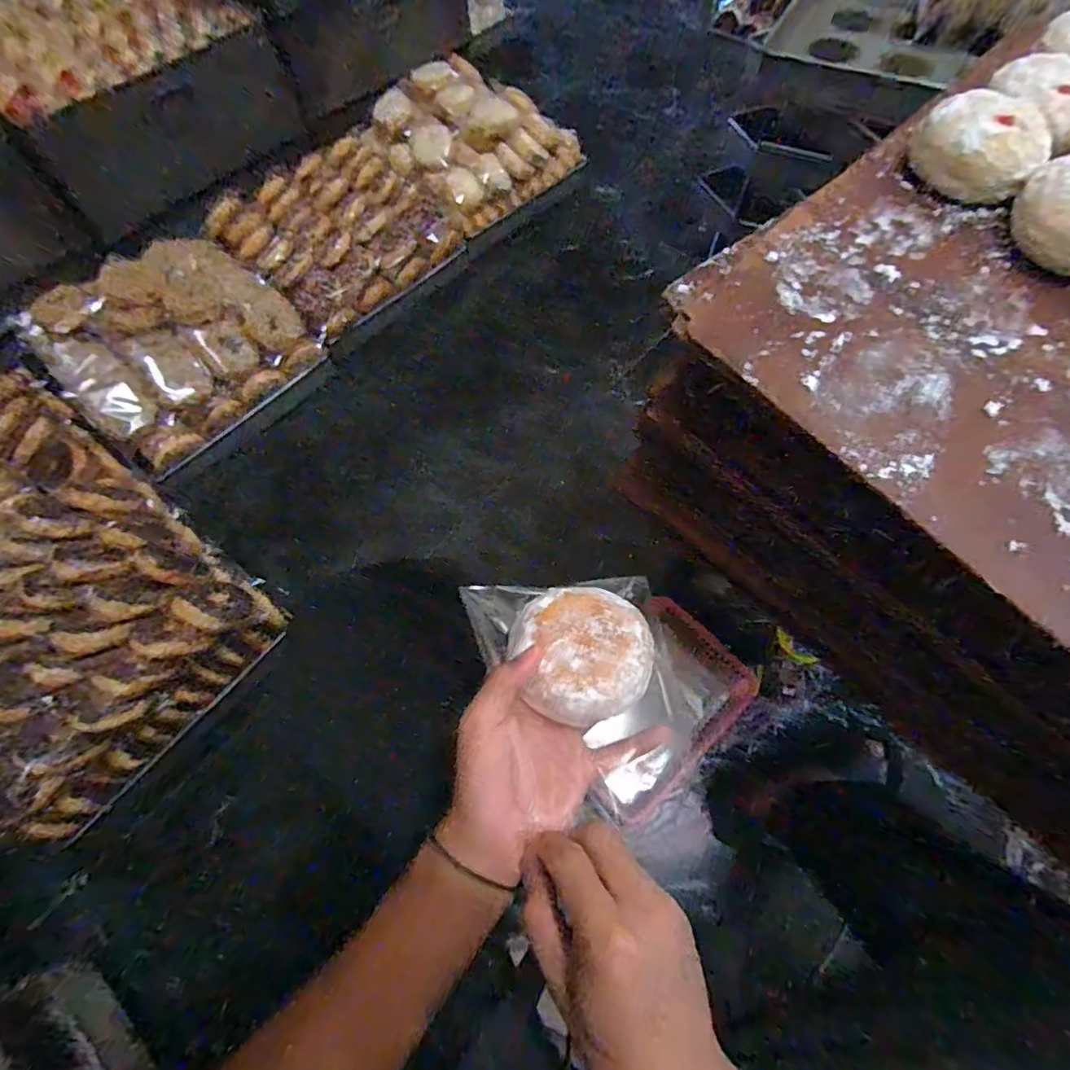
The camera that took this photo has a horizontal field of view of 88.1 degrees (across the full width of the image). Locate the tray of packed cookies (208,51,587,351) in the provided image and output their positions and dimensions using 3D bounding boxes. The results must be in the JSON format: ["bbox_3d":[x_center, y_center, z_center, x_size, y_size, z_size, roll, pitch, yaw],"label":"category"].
[{"bbox_3d":[-0.290,-0.775,1.218,0.361,0.158,0.761,39,72,18],"label":"tray of packed cookies"}]

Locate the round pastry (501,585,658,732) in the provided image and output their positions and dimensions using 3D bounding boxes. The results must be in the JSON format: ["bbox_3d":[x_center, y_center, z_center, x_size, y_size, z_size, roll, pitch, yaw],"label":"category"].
[{"bbox_3d":[0.029,0.073,0.345,0.084,0.028,0.084,4,51,-5],"label":"round pastry"}]

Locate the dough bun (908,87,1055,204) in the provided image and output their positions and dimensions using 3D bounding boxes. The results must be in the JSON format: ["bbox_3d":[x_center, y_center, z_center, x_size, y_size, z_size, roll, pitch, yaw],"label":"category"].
[{"bbox_3d":[0.331,-0.291,0.411,0.088,0.039,0.081,34,71,16],"label":"dough bun"}]

